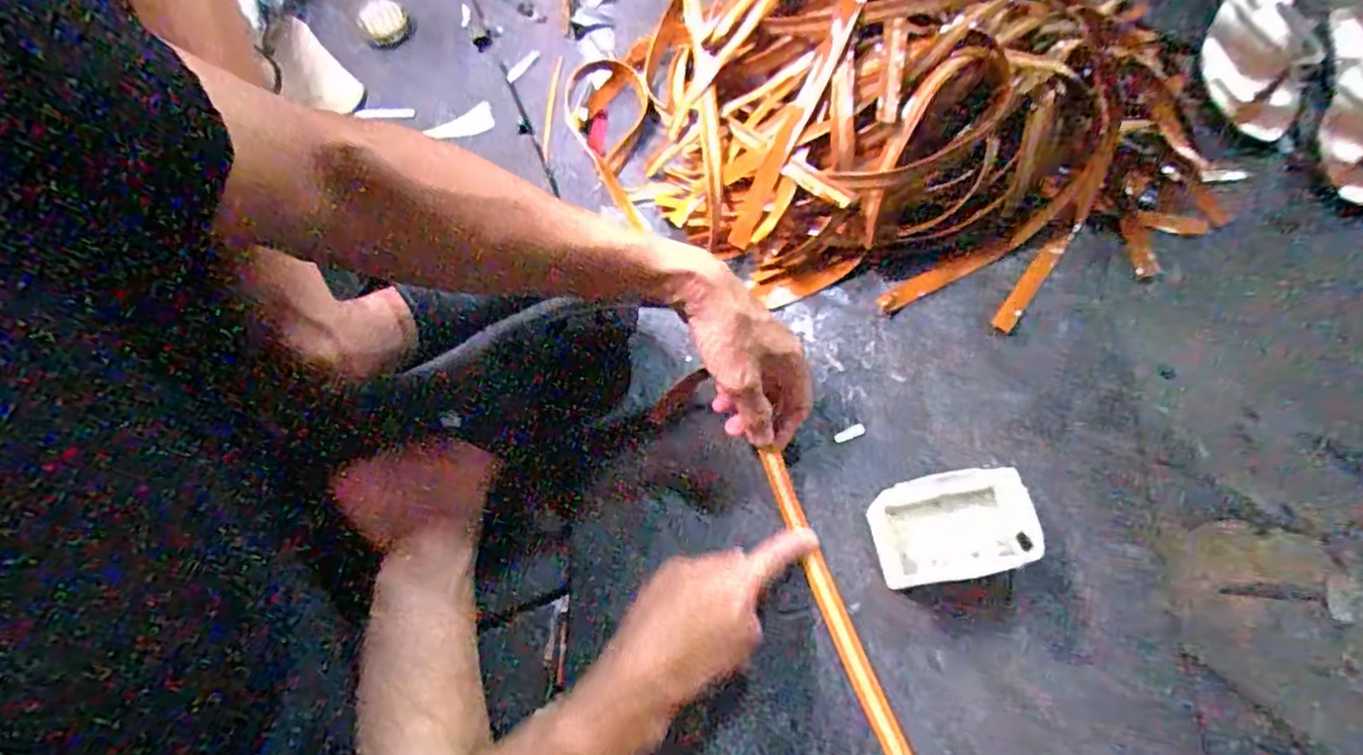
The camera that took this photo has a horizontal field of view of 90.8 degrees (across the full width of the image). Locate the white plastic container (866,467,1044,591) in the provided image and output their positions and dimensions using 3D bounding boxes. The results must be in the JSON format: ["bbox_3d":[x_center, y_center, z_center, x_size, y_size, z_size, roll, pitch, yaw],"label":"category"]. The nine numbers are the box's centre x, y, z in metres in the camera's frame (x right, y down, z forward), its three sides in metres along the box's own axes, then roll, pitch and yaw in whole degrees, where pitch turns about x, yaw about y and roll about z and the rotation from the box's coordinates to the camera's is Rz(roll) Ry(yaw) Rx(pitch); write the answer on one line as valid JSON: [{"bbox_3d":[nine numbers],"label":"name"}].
[{"bbox_3d":[0.188,0.103,0.472,0.107,0.027,0.073,-19,86,20],"label":"white plastic container"}]

